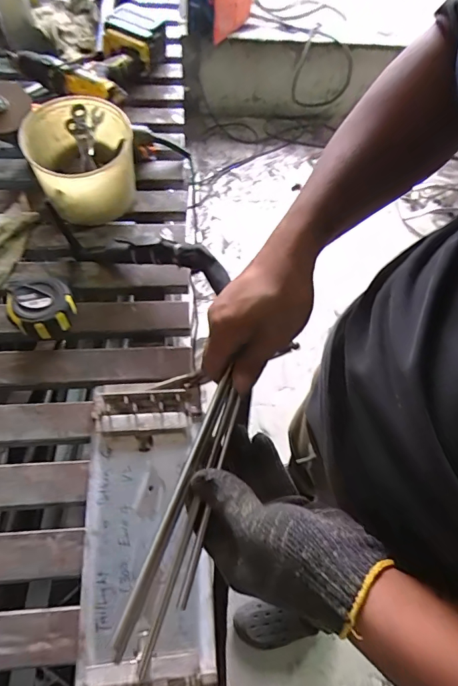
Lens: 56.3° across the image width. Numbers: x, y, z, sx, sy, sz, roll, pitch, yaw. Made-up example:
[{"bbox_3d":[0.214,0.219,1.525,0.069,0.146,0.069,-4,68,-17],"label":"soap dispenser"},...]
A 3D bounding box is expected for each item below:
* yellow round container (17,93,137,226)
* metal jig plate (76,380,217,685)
[{"bbox_3d":[-0.227,-0.273,0.672,0.154,0.123,0.171,-6,62,-7],"label":"yellow round container"},{"bbox_3d":[-0.094,0.213,0.482,0.135,0.026,0.355,-3,62,-6],"label":"metal jig plate"}]

